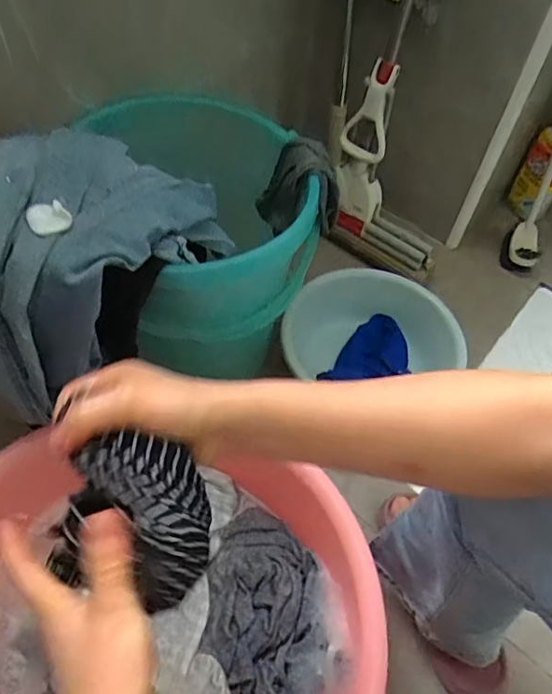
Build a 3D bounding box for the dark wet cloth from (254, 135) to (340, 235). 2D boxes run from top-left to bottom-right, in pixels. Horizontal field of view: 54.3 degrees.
[{"bbox_3d":[0.028,-0.195,0.696,0.105,0.110,0.089,8,53,0],"label":"dark wet cloth"}]

